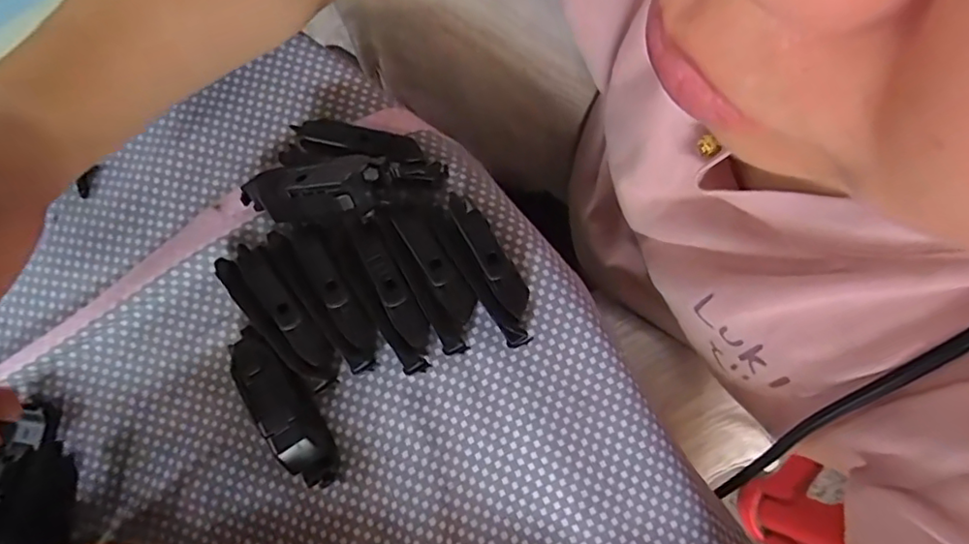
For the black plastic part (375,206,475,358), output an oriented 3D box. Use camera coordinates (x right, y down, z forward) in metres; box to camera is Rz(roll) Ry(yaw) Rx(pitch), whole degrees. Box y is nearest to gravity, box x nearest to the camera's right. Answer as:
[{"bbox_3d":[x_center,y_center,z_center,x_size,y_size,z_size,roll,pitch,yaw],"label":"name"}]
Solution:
[{"bbox_3d":[-0.025,0.000,0.269,0.023,0.021,0.077,-27,79,-5],"label":"black plastic part"}]

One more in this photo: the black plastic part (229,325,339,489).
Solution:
[{"bbox_3d":[-0.089,0.060,0.255,0.025,0.024,0.075,-33,79,-6],"label":"black plastic part"}]

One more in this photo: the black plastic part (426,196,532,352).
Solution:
[{"bbox_3d":[-0.001,-0.005,0.270,0.021,0.022,0.085,-32,79,-6],"label":"black plastic part"}]

